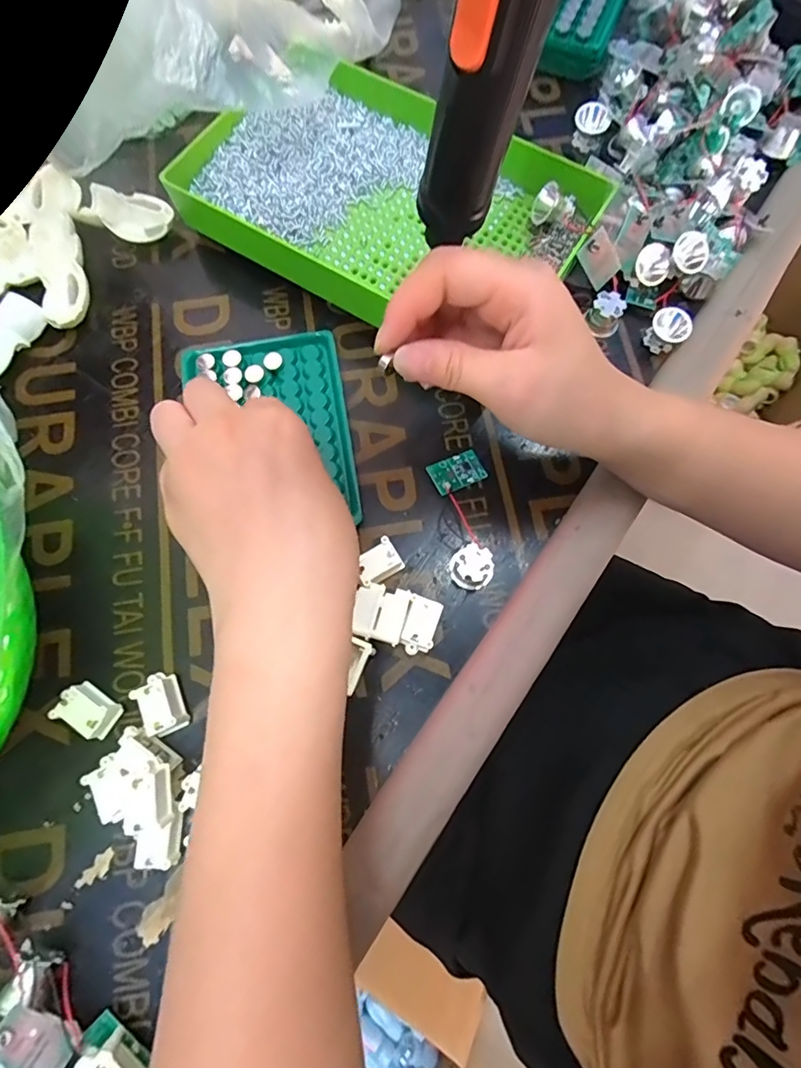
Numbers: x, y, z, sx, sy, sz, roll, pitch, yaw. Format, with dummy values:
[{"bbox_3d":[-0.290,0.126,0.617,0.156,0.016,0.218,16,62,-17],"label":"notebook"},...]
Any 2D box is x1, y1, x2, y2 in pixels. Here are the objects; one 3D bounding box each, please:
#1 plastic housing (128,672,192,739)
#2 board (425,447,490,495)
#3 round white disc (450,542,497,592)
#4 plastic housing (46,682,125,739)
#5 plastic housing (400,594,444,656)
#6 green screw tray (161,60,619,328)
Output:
[{"bbox_3d":[-0.119,0.086,0.251,0.018,0.015,0.029,-31,76,-9],"label":"plastic housing"},{"bbox_3d":[0.033,-0.036,0.292,0.032,0.008,0.020,-27,75,-7],"label":"board"},{"bbox_3d":[0.038,0.018,0.270,0.023,0.017,0.023,0,74,0],"label":"round white disc"},{"bbox_3d":[-0.156,0.088,0.250,0.028,0.014,0.018,31,76,9],"label":"plastic housing"},{"bbox_3d":[0.011,0.048,0.264,0.017,0.014,0.030,17,75,5],"label":"plastic housing"},{"bbox_3d":[-0.011,-0.213,0.322,0.236,0.041,0.157,34,77,9],"label":"green screw tray"}]

